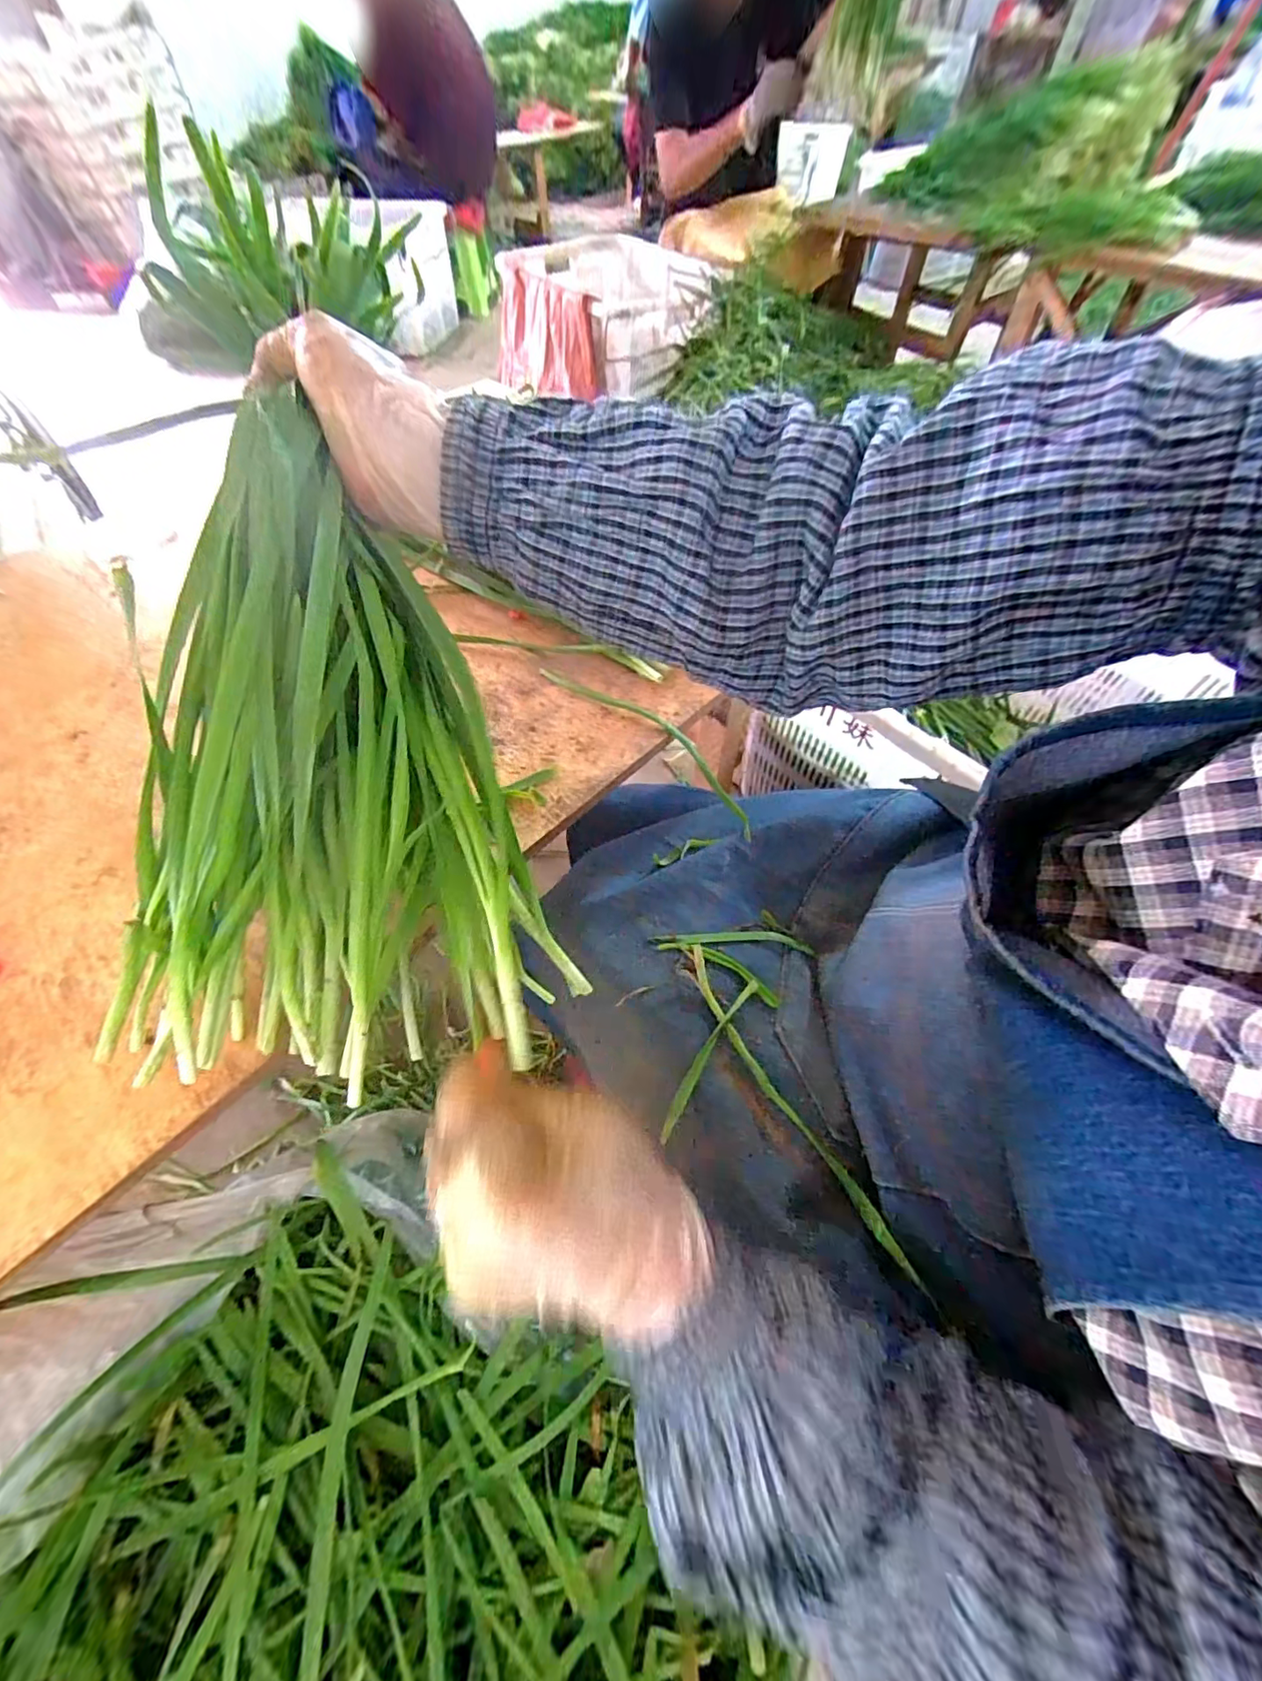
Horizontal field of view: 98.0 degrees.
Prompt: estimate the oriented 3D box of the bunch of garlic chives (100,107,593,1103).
[{"bbox_3d":[-0.148,-0.106,0.256,0.189,0.072,0.414,-9,88,-4],"label":"bunch of garlic chives"}]

